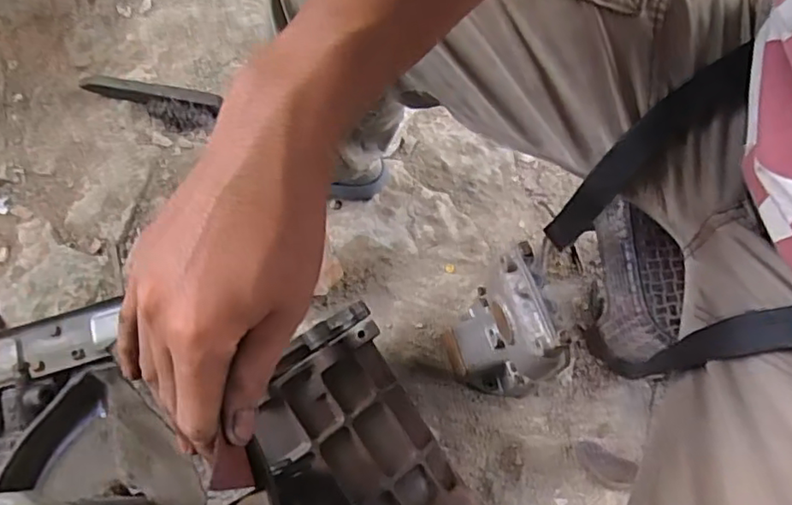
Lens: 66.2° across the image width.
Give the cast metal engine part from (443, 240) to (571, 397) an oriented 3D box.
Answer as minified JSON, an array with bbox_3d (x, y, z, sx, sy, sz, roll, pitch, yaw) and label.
[{"bbox_3d":[0.111,0.095,0.696,0.097,0.218,0.133,-19,70,-4],"label":"cast metal engine part"}]

